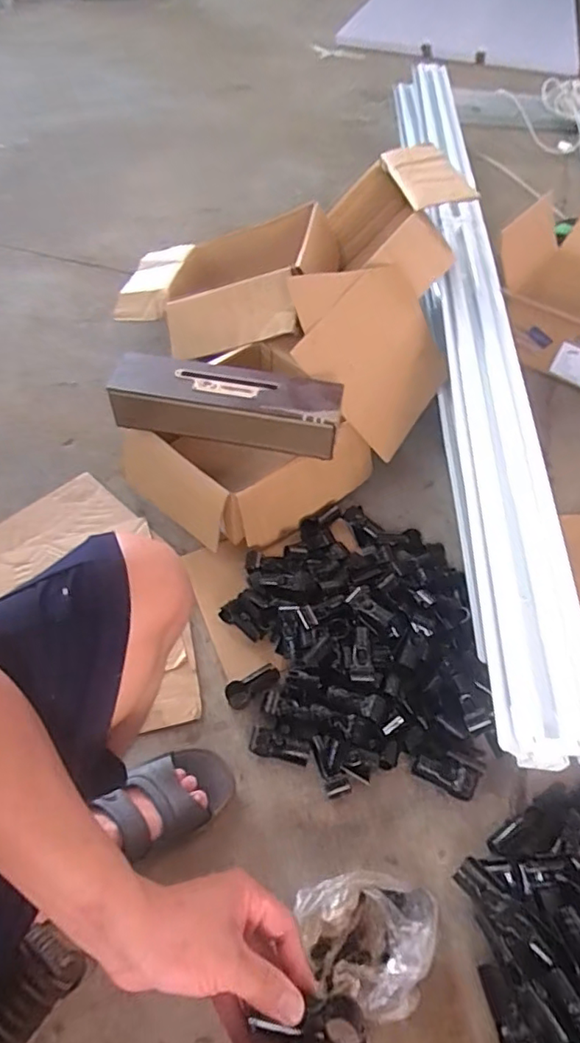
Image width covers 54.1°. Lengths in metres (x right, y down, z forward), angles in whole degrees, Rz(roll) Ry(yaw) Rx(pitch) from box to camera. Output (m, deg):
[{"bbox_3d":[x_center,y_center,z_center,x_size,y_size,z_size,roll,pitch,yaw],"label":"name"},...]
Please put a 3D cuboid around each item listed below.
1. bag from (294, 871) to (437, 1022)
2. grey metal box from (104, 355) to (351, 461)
[{"bbox_3d":[0.081,0.469,0.640,0.159,0.037,0.128,14,53,8],"label":"bag"},{"bbox_3d":[-0.115,-0.201,0.953,0.403,0.086,0.115,13,53,7],"label":"grey metal box"}]

